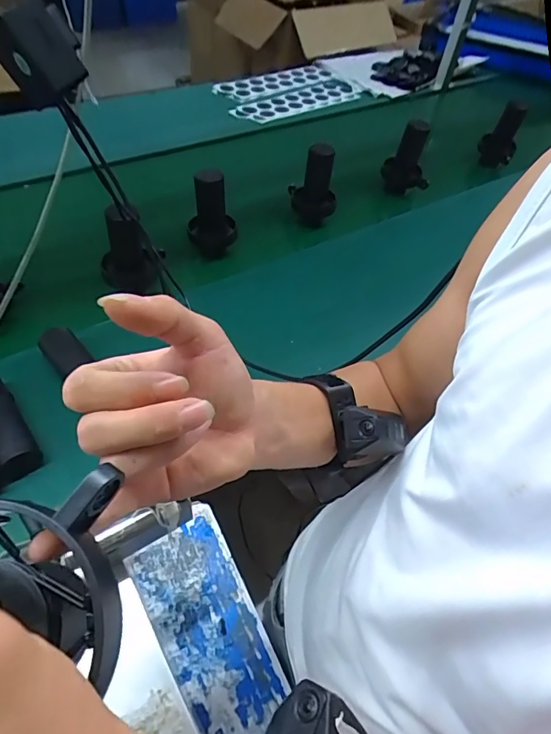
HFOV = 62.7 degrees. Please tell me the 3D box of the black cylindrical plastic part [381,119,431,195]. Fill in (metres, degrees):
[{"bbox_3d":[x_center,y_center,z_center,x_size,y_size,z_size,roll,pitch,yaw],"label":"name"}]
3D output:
[{"bbox_3d":[0.314,-0.492,1.070,0.109,0.175,0.084,-11,55,-13],"label":"black cylindrical plastic part"}]

